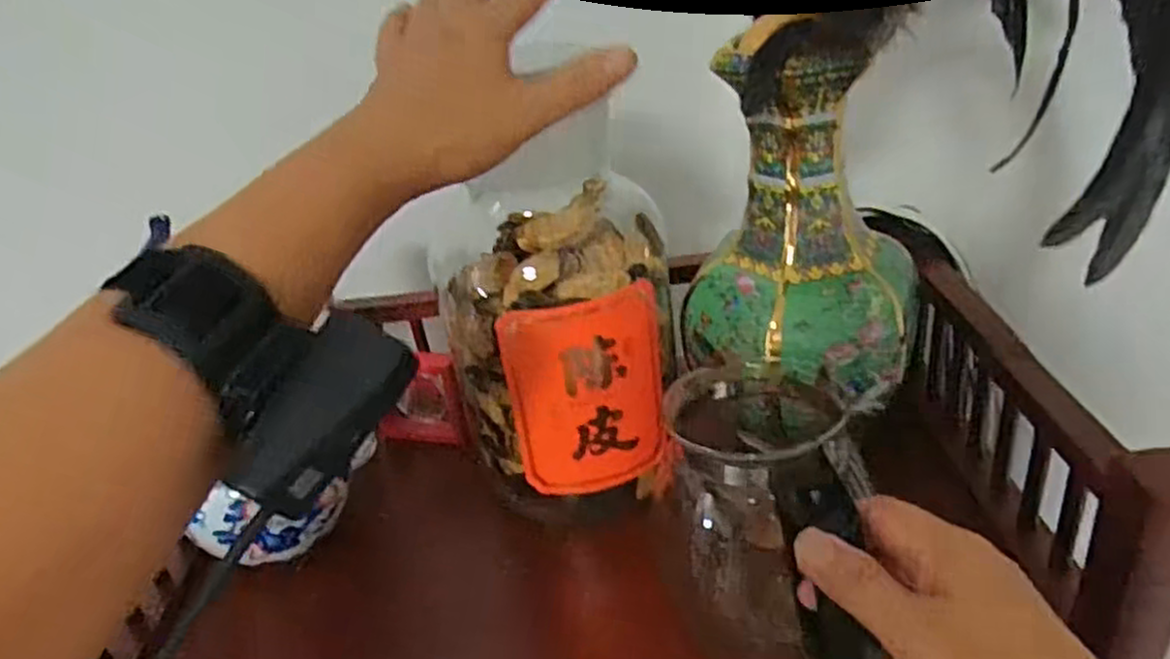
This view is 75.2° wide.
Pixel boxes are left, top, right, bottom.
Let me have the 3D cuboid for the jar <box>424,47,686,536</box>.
[{"bbox_3d":[-0.018,-0.025,0.471,0.138,0.262,0.131,-6,30,2],"label":"jar"}]

